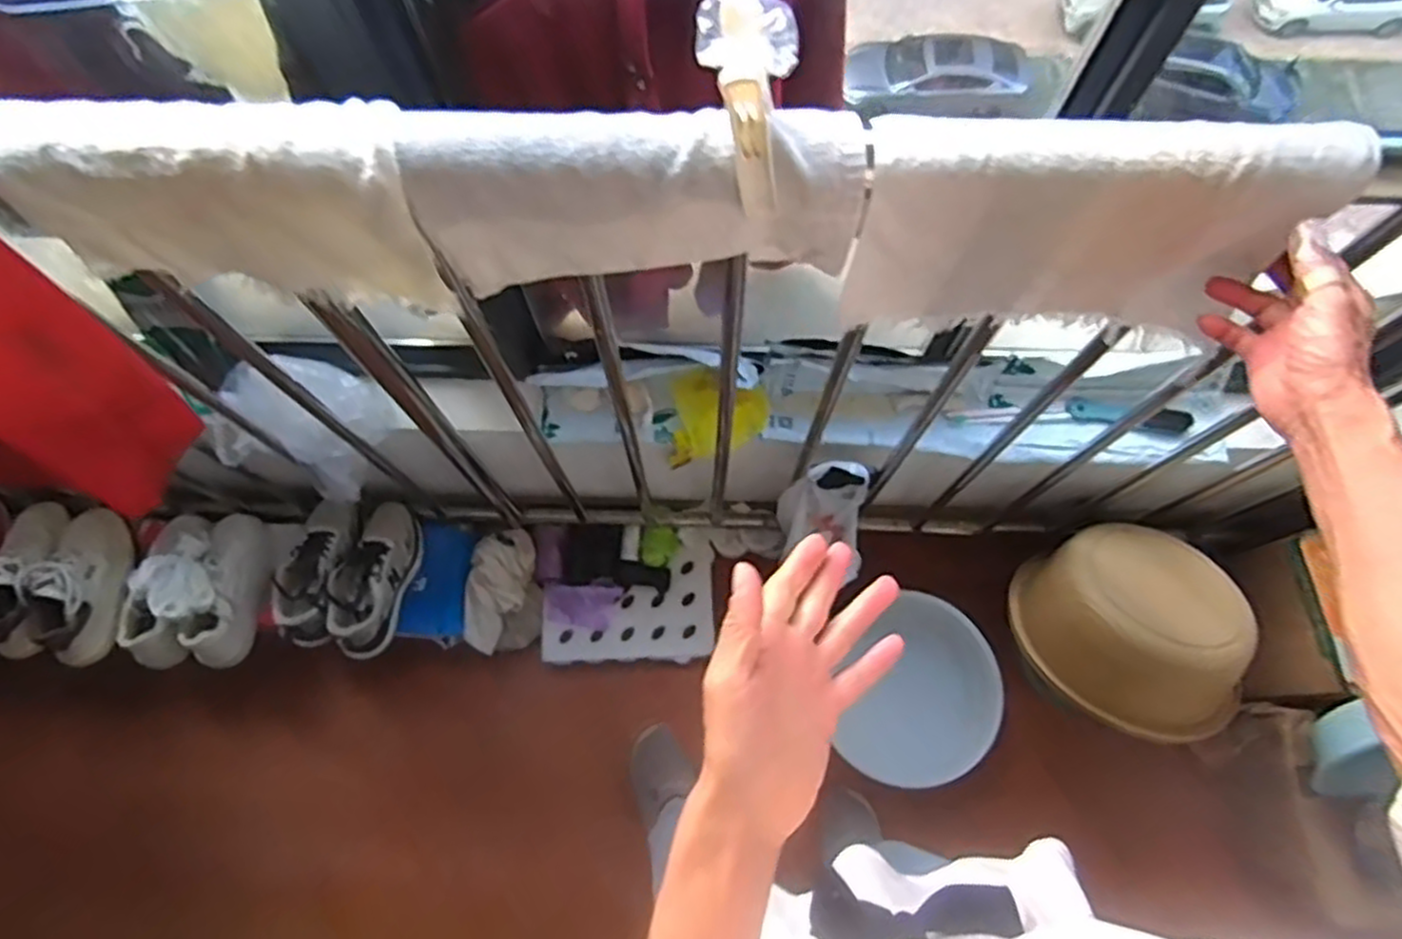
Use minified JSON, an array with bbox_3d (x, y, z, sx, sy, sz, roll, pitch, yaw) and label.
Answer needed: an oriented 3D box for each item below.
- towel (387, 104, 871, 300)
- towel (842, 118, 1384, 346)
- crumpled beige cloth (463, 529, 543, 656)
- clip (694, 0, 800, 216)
[{"bbox_3d":[-0.047,-0.201,0.583,0.329,0.145,0.057,0,71,1],"label":"towel"},{"bbox_3d":[0.285,-0.179,0.593,0.329,0.199,0.043,2,71,1],"label":"towel"},{"bbox_3d":[-0.375,0.234,1.459,0.134,0.107,0.236,10,72,4],"label":"crumpled beige cloth"},{"bbox_3d":[0.038,-0.235,0.506,0.061,0.148,0.063,-15,35,-4],"label":"clip"}]

